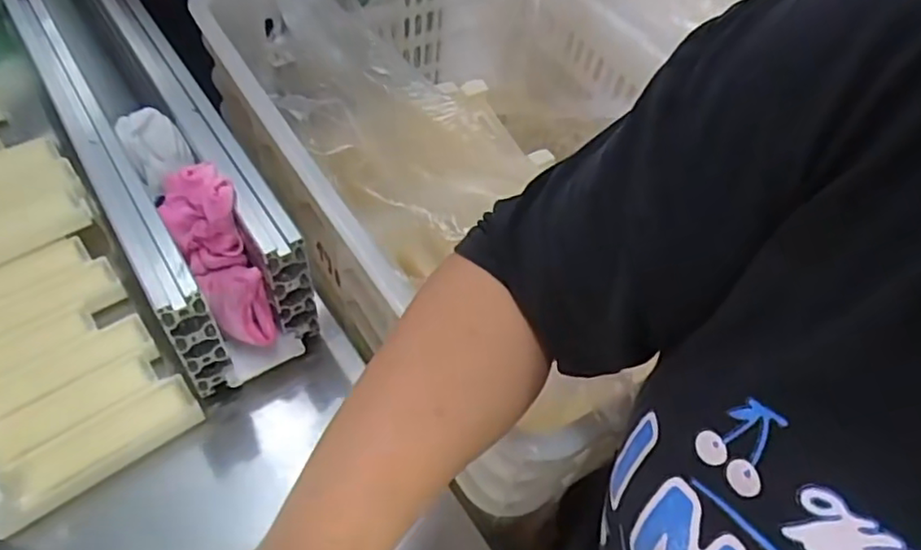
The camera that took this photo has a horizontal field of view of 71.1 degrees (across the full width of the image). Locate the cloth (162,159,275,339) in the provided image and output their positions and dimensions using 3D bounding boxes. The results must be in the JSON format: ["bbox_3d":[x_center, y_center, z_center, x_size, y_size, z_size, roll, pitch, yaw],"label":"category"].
[{"bbox_3d":[-0.171,-0.010,0.462,0.044,0.134,0.041,-25,19,-23],"label":"cloth"}]

